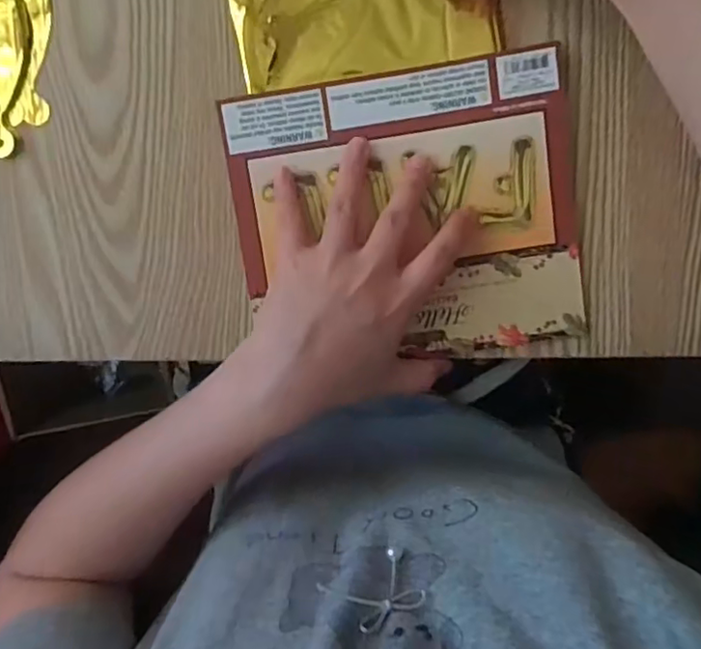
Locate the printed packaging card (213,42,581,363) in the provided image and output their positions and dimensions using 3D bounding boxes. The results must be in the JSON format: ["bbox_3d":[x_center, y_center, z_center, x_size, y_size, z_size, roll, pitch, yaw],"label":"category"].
[{"bbox_3d":[0.033,-0.059,0.355,0.193,0.009,0.165,-9,100,2],"label":"printed packaging card"}]

